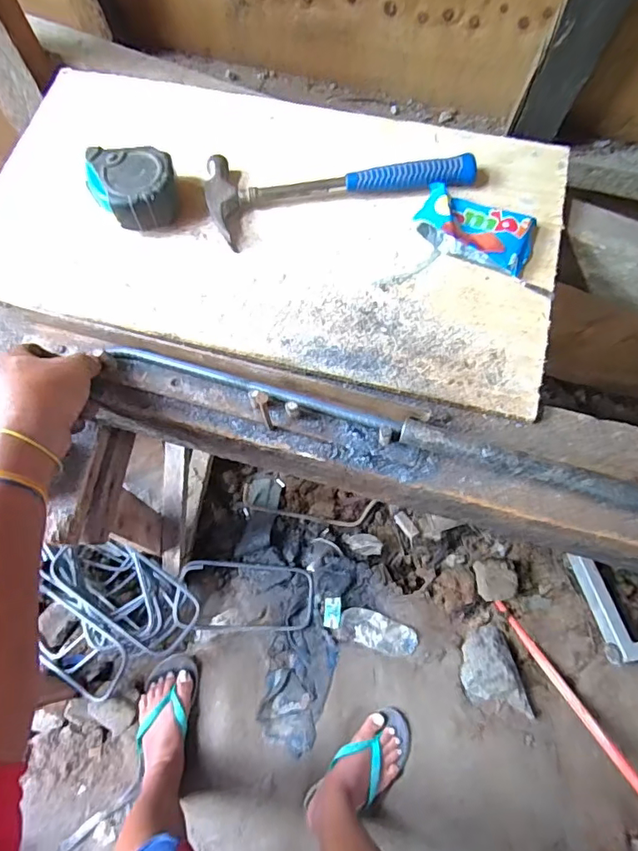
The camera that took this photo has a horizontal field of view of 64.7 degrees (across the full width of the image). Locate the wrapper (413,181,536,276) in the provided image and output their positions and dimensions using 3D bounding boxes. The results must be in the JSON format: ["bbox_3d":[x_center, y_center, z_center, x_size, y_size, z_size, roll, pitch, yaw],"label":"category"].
[{"bbox_3d":[0.149,-0.187,0.477,0.109,0.028,0.061,25,75,9],"label":"wrapper"}]

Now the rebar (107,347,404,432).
[{"bbox_3d":[-0.061,-0.034,0.444,0.268,0.016,0.012,16,74,10],"label":"rebar"}]

